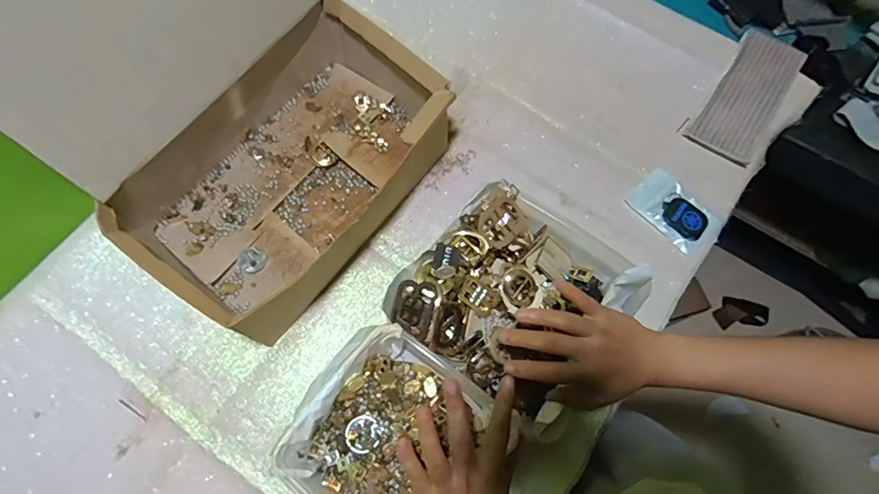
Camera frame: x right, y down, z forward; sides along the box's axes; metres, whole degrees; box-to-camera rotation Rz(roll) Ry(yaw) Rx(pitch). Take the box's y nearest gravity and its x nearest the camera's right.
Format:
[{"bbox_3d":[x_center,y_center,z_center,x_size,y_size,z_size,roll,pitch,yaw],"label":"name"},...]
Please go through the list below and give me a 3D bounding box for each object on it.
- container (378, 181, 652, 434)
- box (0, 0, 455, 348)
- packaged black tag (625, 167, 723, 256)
[{"bbox_3d":[0.084,0.046,0.484,0.193,0.078,0.211,40,75,11],"label":"container"},{"bbox_3d":[-0.192,-0.142,0.462,0.315,0.265,0.333,40,75,11],"label":"box"},{"bbox_3d":[0.279,-0.043,0.572,0.064,0.014,0.099,-39,77,-13],"label":"packaged black tag"}]

